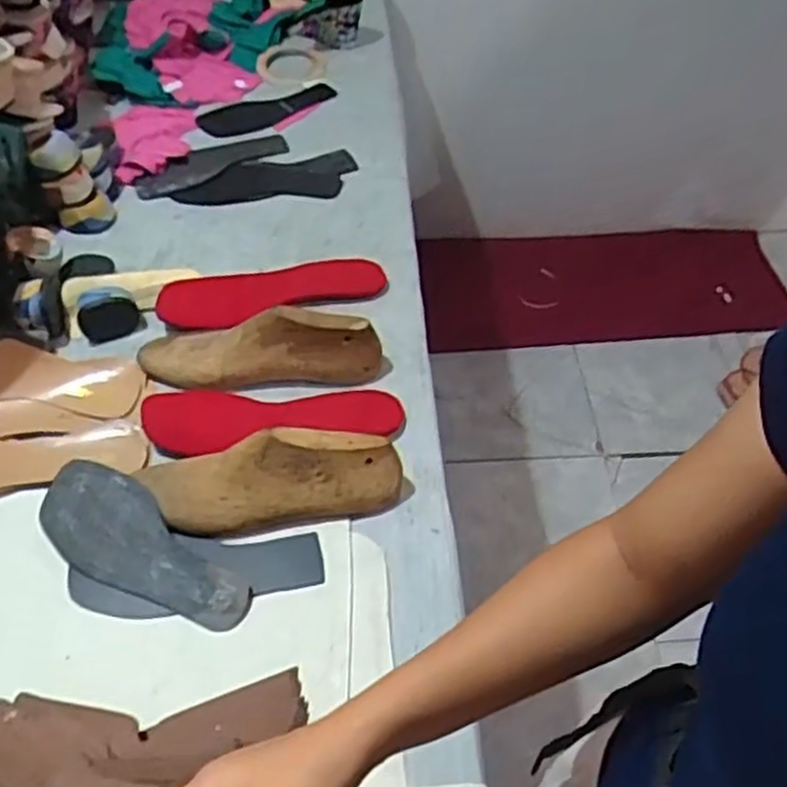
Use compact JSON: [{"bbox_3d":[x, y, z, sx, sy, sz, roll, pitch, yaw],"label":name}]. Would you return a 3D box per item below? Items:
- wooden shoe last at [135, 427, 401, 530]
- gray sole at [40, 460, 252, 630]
[{"bbox_3d":[-0.106,0.074,0.644,0.221,0.071,0.067,-1,50,0],"label":"wooden shoe last"},{"bbox_3d":[-0.206,0.126,0.628,0.194,0.033,0.075,24,54,19],"label":"gray sole"}]

